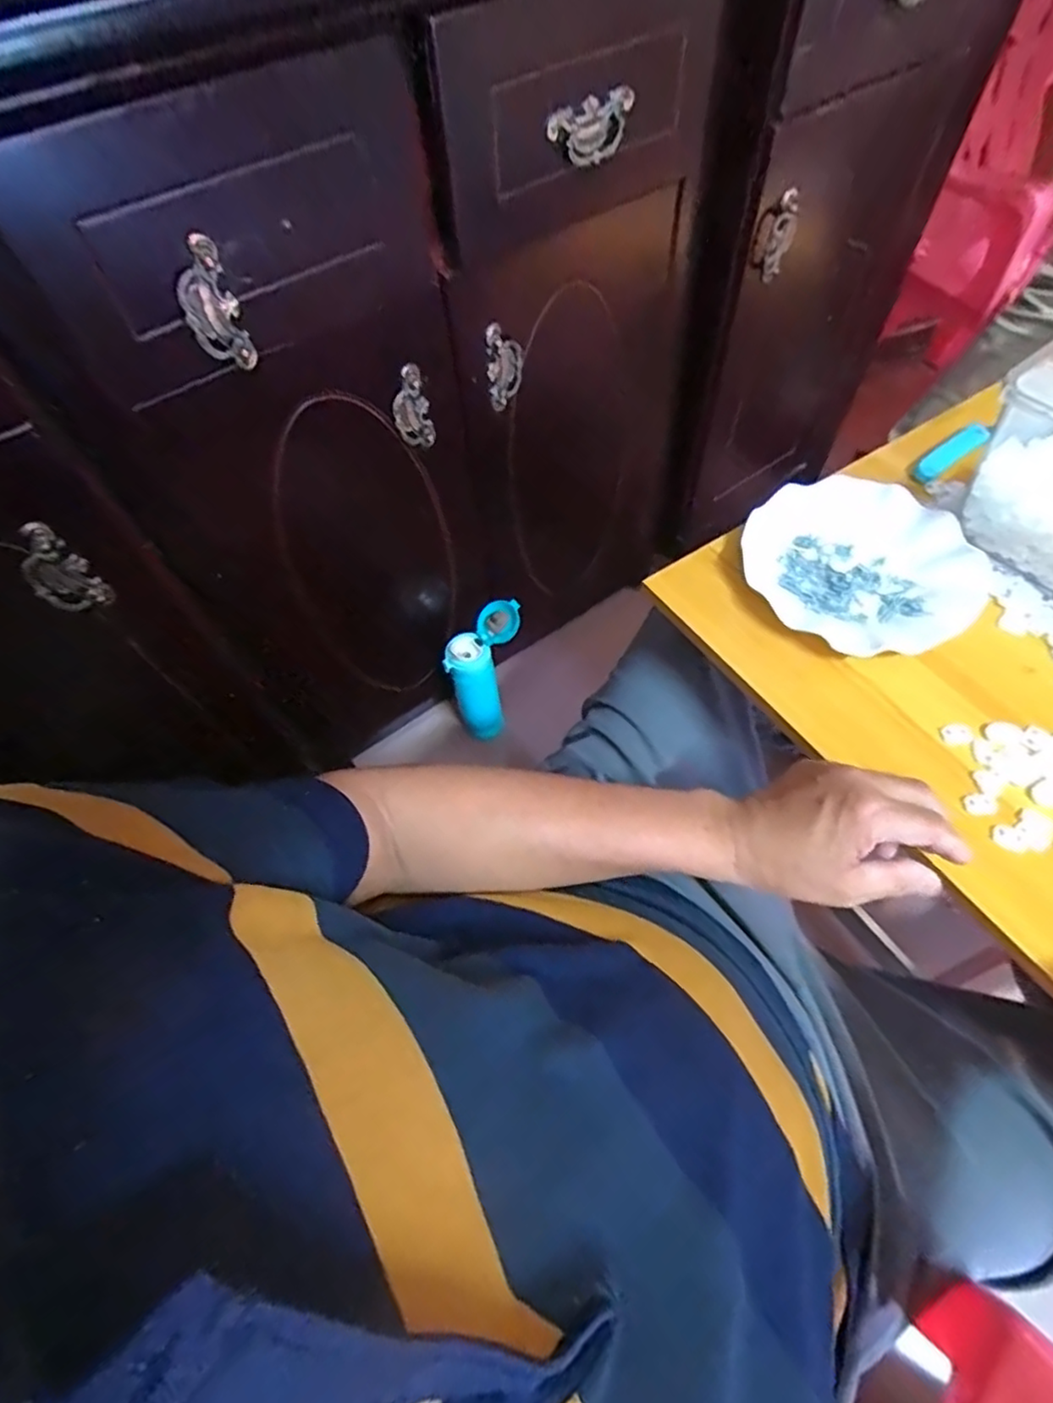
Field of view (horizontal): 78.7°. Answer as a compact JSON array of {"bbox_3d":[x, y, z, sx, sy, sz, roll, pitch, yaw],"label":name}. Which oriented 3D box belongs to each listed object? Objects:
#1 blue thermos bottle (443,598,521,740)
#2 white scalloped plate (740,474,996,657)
[{"bbox_3d":[-0.057,-0.038,0.968,0.125,0.226,0.063,-39,65,-19],"label":"blue thermos bottle"},{"bbox_3d":[0.274,-0.113,0.534,0.183,0.024,0.171,-1,59,2],"label":"white scalloped plate"}]

